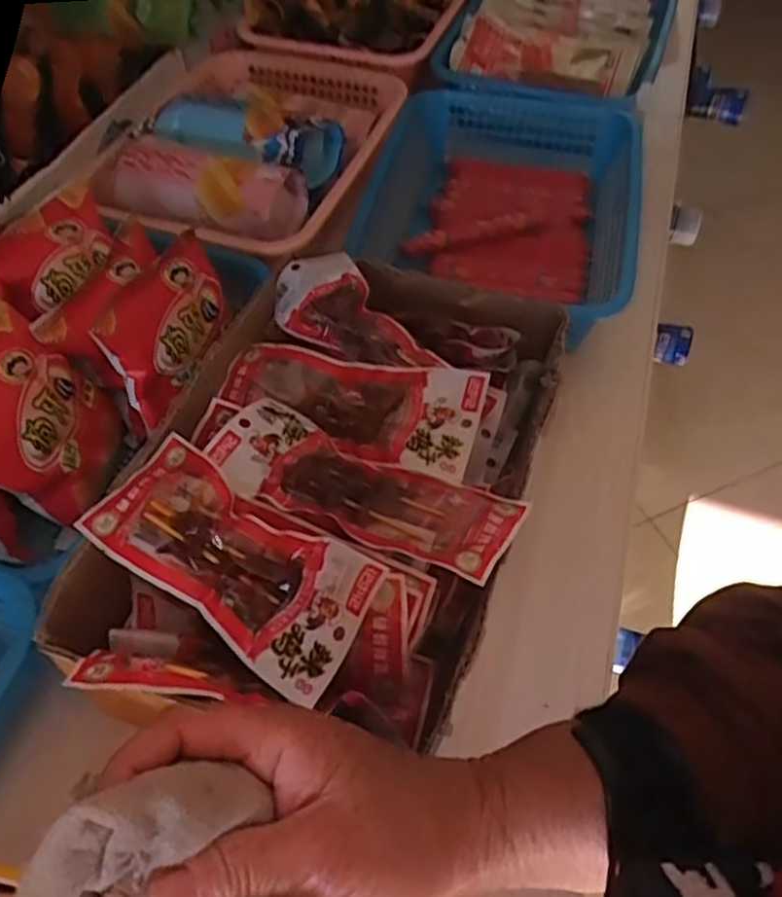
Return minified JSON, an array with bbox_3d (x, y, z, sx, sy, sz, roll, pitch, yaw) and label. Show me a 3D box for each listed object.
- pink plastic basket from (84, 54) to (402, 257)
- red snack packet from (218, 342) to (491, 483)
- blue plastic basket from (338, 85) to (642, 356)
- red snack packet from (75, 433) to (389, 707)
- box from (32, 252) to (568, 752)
[{"bbox_3d":[-0.132,-0.330,0.752,0.240,0.074,0.360,12,54,9],"label":"pink plastic basket"},{"bbox_3d":[-0.030,-0.035,0.523,0.191,0.035,0.082,18,55,14],"label":"red snack packet"},{"bbox_3d":[0.117,-0.242,0.723,0.228,0.088,0.339,11,54,8],"label":"blue plastic basket"},{"bbox_3d":[-0.093,0.061,0.424,0.183,0.021,0.080,31,70,24],"label":"red snack packet"},{"bbox_3d":[-0.034,0.017,0.508,0.241,0.110,0.368,16,54,12],"label":"box"}]

